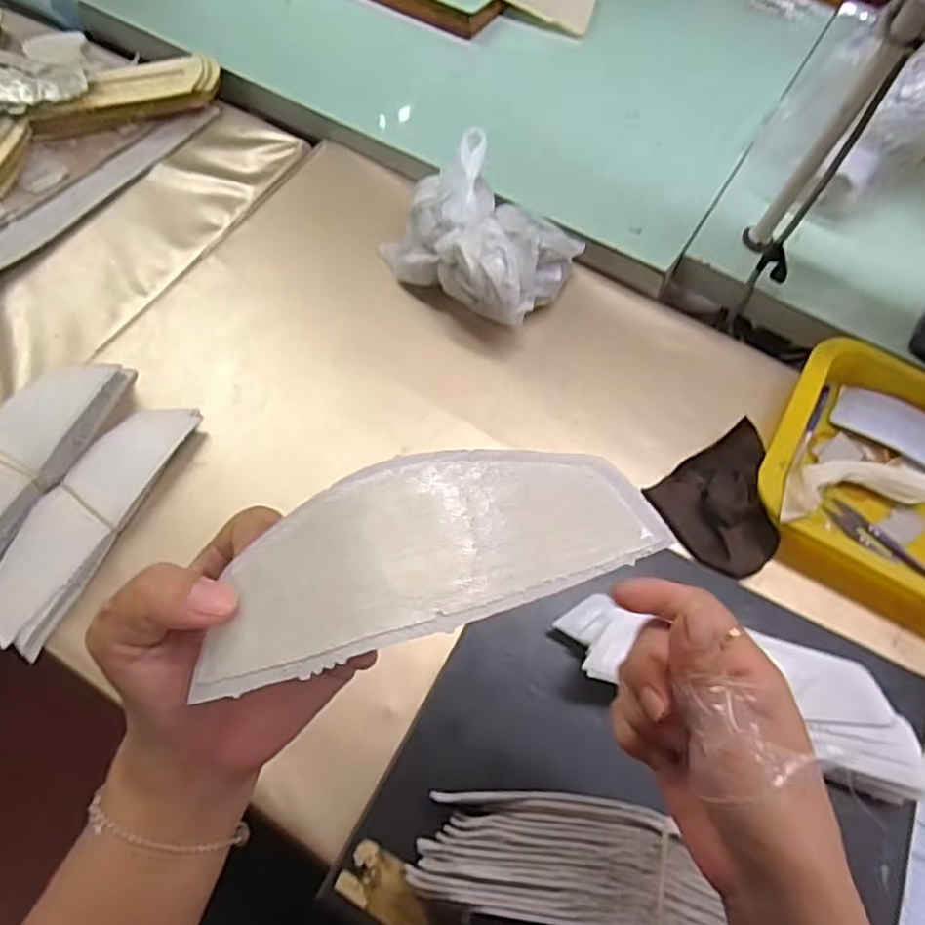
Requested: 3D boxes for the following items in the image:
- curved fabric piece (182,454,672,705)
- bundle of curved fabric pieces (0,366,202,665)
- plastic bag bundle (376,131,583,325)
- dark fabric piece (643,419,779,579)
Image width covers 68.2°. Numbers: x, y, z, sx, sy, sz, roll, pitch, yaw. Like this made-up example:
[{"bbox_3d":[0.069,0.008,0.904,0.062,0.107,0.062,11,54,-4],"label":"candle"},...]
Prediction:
[{"bbox_3d":[-0.008,0.032,0.237,0.164,0.042,0.054,-15,66,-12],"label":"curved fabric piece"},{"bbox_3d":[-0.303,0.017,0.501,0.122,0.046,0.210,21,65,7],"label":"bundle of curved fabric pieces"},{"bbox_3d":[0.016,-0.200,0.604,0.157,0.084,0.121,34,67,13],"label":"plastic bag bundle"},{"bbox_3d":[0.214,0.031,0.536,0.104,0.021,0.094,-31,70,-16],"label":"dark fabric piece"}]

